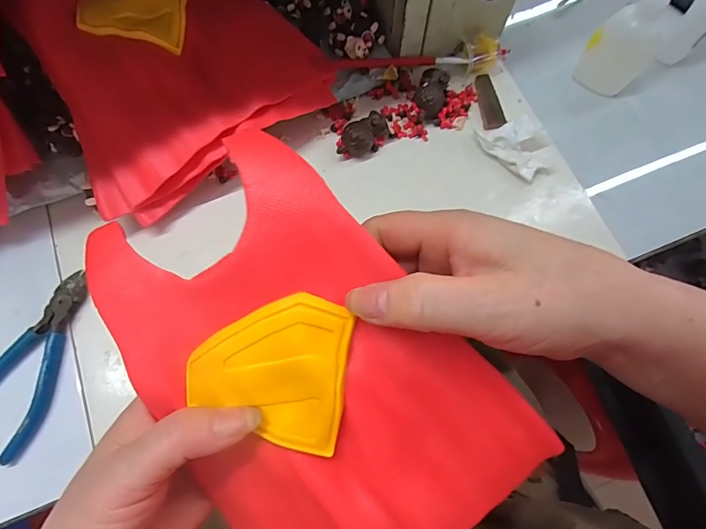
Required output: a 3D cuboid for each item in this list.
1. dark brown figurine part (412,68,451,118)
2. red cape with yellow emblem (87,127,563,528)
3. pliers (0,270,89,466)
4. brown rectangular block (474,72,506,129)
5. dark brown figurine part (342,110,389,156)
[{"bbox_3d":[0.064,-0.138,0.331,0.025,0.021,0.038,19,75,7],"label":"dark brown figurine part"},{"bbox_3d":[-0.021,0.051,0.190,0.152,0.025,0.201,-34,98,4],"label":"red cape with yellow emblem"},{"bbox_3d":[-0.217,0.065,0.279,0.047,0.011,0.124,21,75,7],"label":"pliers"},{"bbox_3d":[0.113,-0.136,0.338,0.018,0.004,0.051,-8,73,-1],"label":"brown rectangular block"},{"bbox_3d":[0.008,-0.103,0.323,0.023,0.023,0.036,40,78,12],"label":"dark brown figurine part"}]

